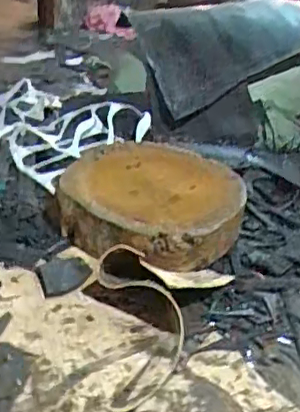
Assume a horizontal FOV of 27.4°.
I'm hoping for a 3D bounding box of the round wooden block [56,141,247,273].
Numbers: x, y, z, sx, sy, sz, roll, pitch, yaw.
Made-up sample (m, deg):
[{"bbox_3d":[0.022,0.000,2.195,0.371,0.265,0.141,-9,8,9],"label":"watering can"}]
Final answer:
[{"bbox_3d":[0.003,-0.009,1.235,0.347,0.107,0.352,5,27,-2],"label":"round wooden block"}]

